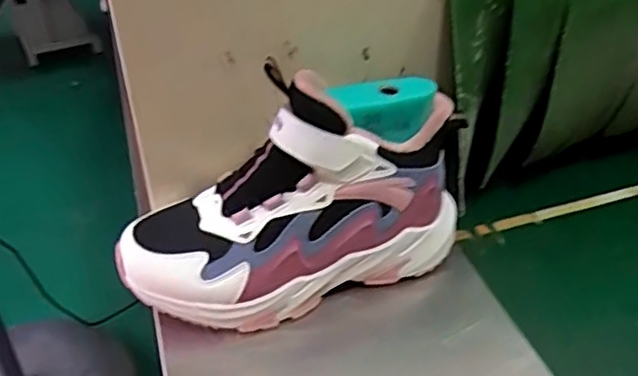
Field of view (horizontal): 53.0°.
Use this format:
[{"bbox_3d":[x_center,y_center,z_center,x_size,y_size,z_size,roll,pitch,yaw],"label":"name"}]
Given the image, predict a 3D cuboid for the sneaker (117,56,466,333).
[{"bbox_3d":[-0.016,0.014,0.445,0.236,0.160,0.084,-13,38,-18],"label":"sneaker"}]

